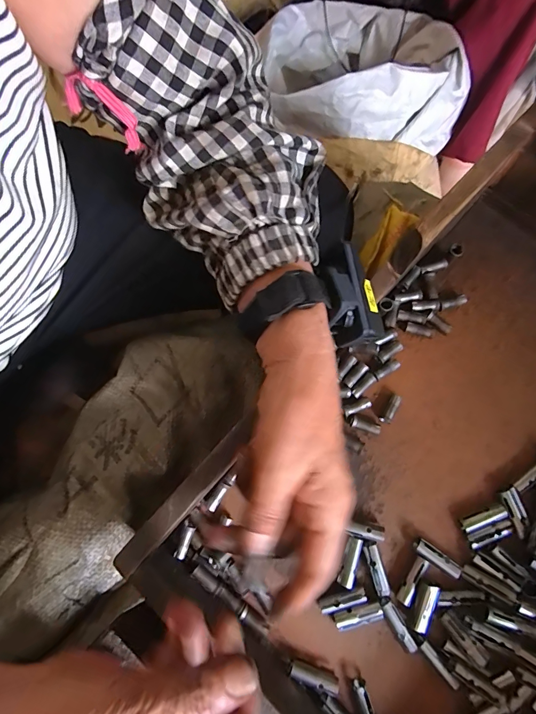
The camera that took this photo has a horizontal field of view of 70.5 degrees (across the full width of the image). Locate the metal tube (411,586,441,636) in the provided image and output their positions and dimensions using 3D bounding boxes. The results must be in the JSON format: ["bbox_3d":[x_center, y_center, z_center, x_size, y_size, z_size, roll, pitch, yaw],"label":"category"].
[{"bbox_3d":[0.120,0.190,0.286,0.012,0.009,0.035,18,77,6],"label":"metal tube"}]

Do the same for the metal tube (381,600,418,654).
[{"bbox_3d":[0.101,0.207,0.292,0.010,0.010,0.037,-32,77,-6],"label":"metal tube"}]

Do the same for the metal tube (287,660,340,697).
[{"bbox_3d":[0.034,0.244,0.287,0.038,0.012,0.013,19,77,6],"label":"metal tube"}]

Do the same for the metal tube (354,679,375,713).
[{"bbox_3d":[0.074,0.262,0.280,0.009,0.013,0.038,-17,76,-2],"label":"metal tube"}]

